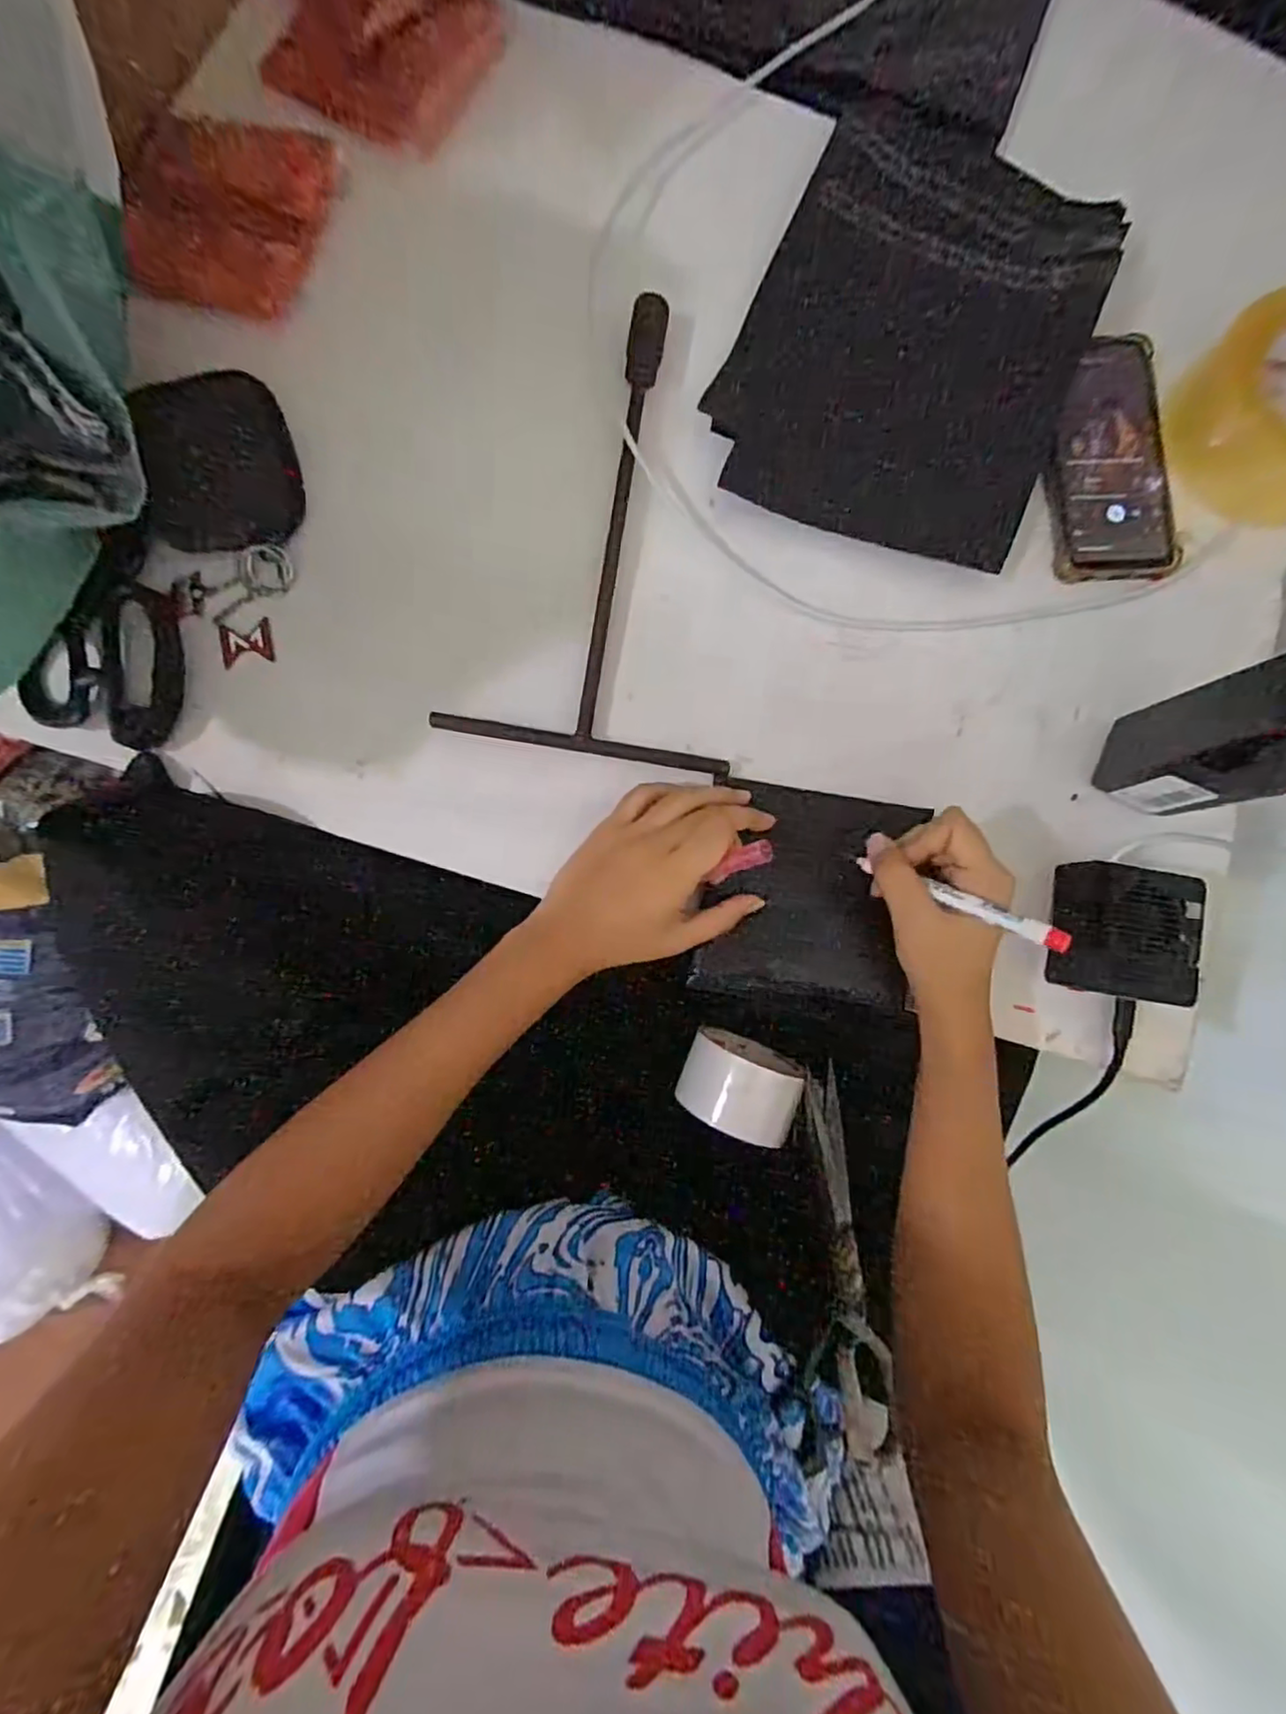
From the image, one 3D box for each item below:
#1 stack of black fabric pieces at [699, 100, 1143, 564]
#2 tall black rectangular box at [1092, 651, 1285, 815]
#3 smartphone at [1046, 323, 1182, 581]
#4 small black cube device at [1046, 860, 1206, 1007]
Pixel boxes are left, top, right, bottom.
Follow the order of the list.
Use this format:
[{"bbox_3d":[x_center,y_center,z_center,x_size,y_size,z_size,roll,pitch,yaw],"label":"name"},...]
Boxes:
[{"bbox_3d":[0.179,-0.341,0.419,0.207,0.022,0.272,22,86,-2],"label":"stack of black fabric pieces"},{"bbox_3d":[0.312,-0.061,0.345,0.058,0.136,0.053,32,85,-1],"label":"tall black rectangular box"},{"bbox_3d":[0.305,-0.261,0.422,0.083,0.010,0.159,-3,87,-4],"label":"smartphone"},{"bbox_3d":[0.290,0.045,0.390,0.065,0.037,0.076,9,86,-3],"label":"small black cube device"}]

